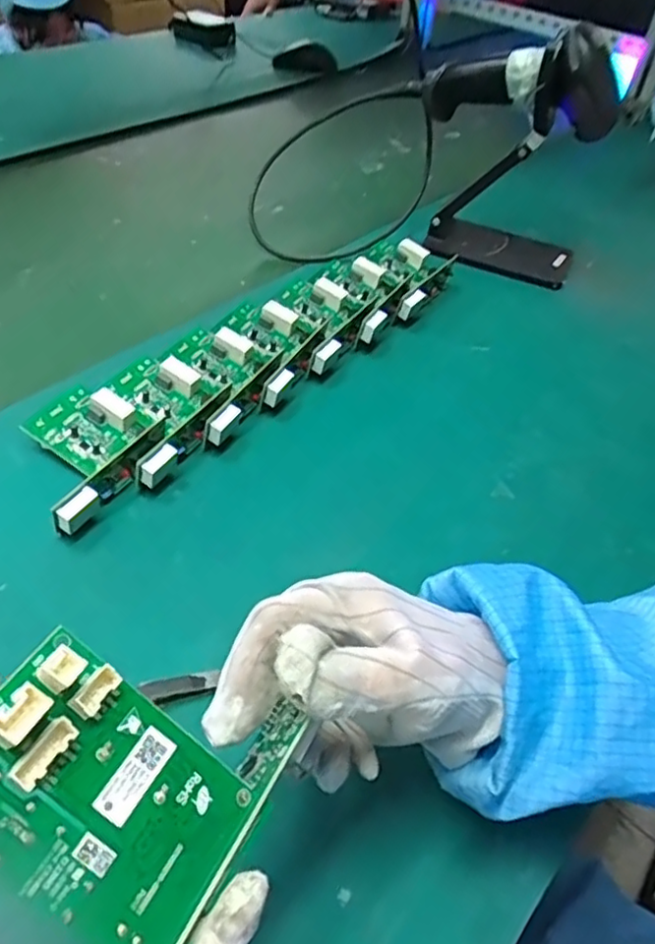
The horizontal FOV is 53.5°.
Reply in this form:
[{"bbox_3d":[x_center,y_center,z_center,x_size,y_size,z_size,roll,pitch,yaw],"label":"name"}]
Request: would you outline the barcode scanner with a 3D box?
[{"bbox_3d":[0.198,-0.385,0.644,0.192,0.083,0.077,6,46,-2],"label":"barcode scanner"}]

